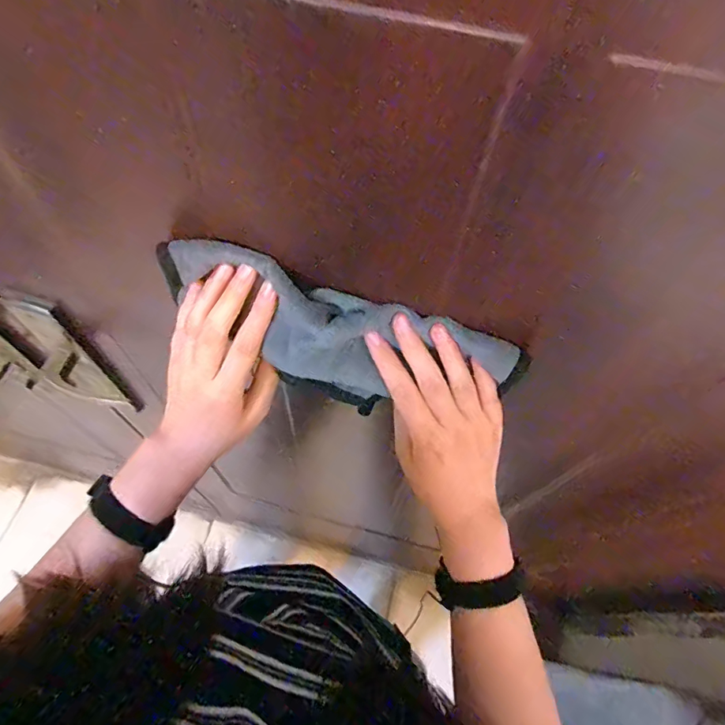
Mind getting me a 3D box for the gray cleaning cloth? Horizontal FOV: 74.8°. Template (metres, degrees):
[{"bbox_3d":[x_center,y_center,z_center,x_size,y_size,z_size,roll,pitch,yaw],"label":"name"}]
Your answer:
[{"bbox_3d":[-0.017,-0.009,0.356,0.261,0.100,0.023,17,30,-7],"label":"gray cleaning cloth"}]

